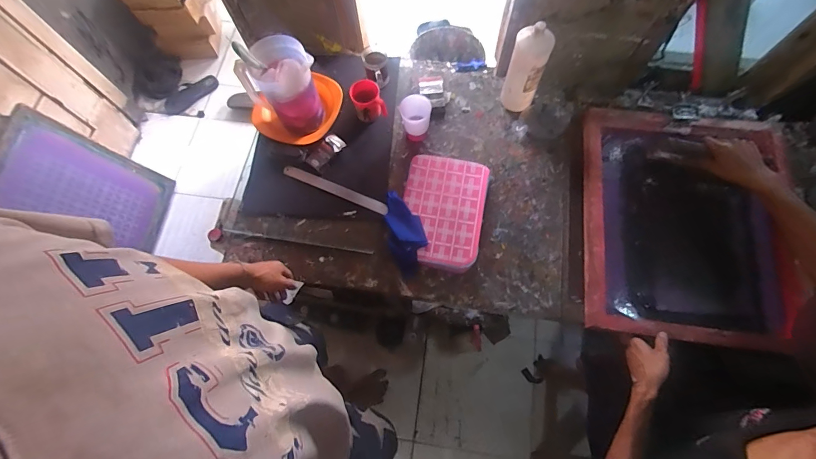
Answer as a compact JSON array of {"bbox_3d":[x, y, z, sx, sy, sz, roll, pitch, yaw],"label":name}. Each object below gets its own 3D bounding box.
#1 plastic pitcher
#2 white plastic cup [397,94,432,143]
[{"bbox_3d":[-0.299,-0.338,0.932,0.158,0.212,0.140,-28,71,-8],"label":"plastic pitcher"},{"bbox_3d":[0.022,-0.282,0.994,0.071,0.099,0.078,-1,69,2],"label":"white plastic cup"}]

